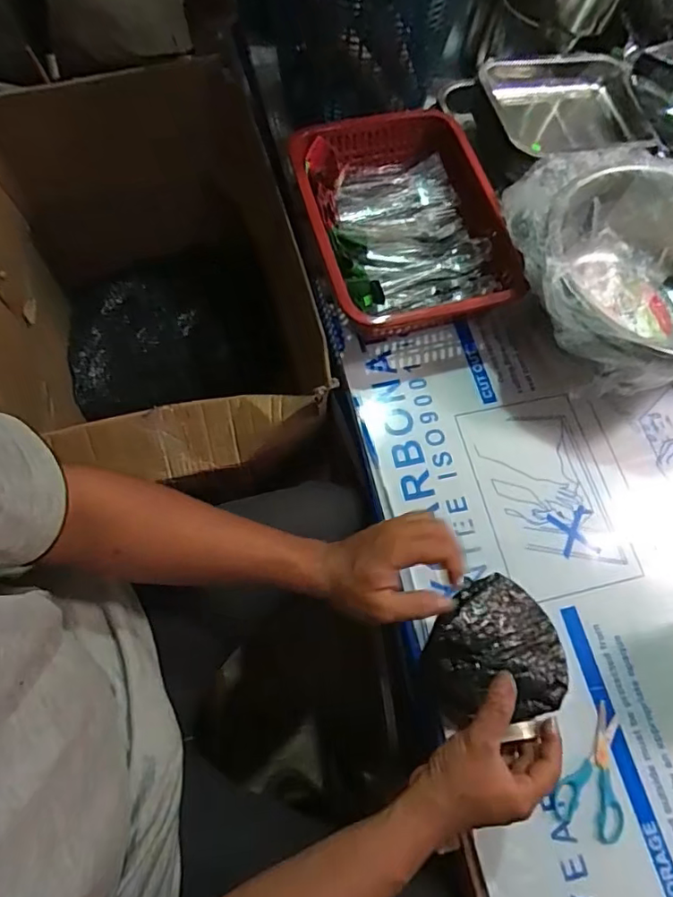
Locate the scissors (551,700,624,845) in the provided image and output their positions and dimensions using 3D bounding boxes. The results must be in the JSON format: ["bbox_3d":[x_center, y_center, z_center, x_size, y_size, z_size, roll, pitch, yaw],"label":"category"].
[{"bbox_3d":[0.266,0.328,0.559,0.066,0.009,0.118,21,70,8],"label":"scissors"}]

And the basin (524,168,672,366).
[{"bbox_3d":[0.371,-0.203,0.674,0.280,0.128,0.257,0,69,0],"label":"basin"}]

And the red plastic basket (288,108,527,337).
[{"bbox_3d":[0.105,-0.310,0.752,0.270,0.077,0.332,-12,69,-5],"label":"red plastic basket"}]

